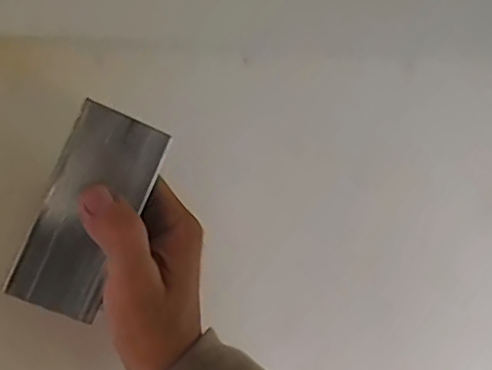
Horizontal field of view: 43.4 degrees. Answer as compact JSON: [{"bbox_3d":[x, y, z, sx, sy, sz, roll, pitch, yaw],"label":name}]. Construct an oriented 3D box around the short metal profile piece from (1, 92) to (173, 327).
[{"bbox_3d":[-0.084,0.015,0.333,0.047,0.110,0.011,24,-3,-24],"label":"short metal profile piece"}]

